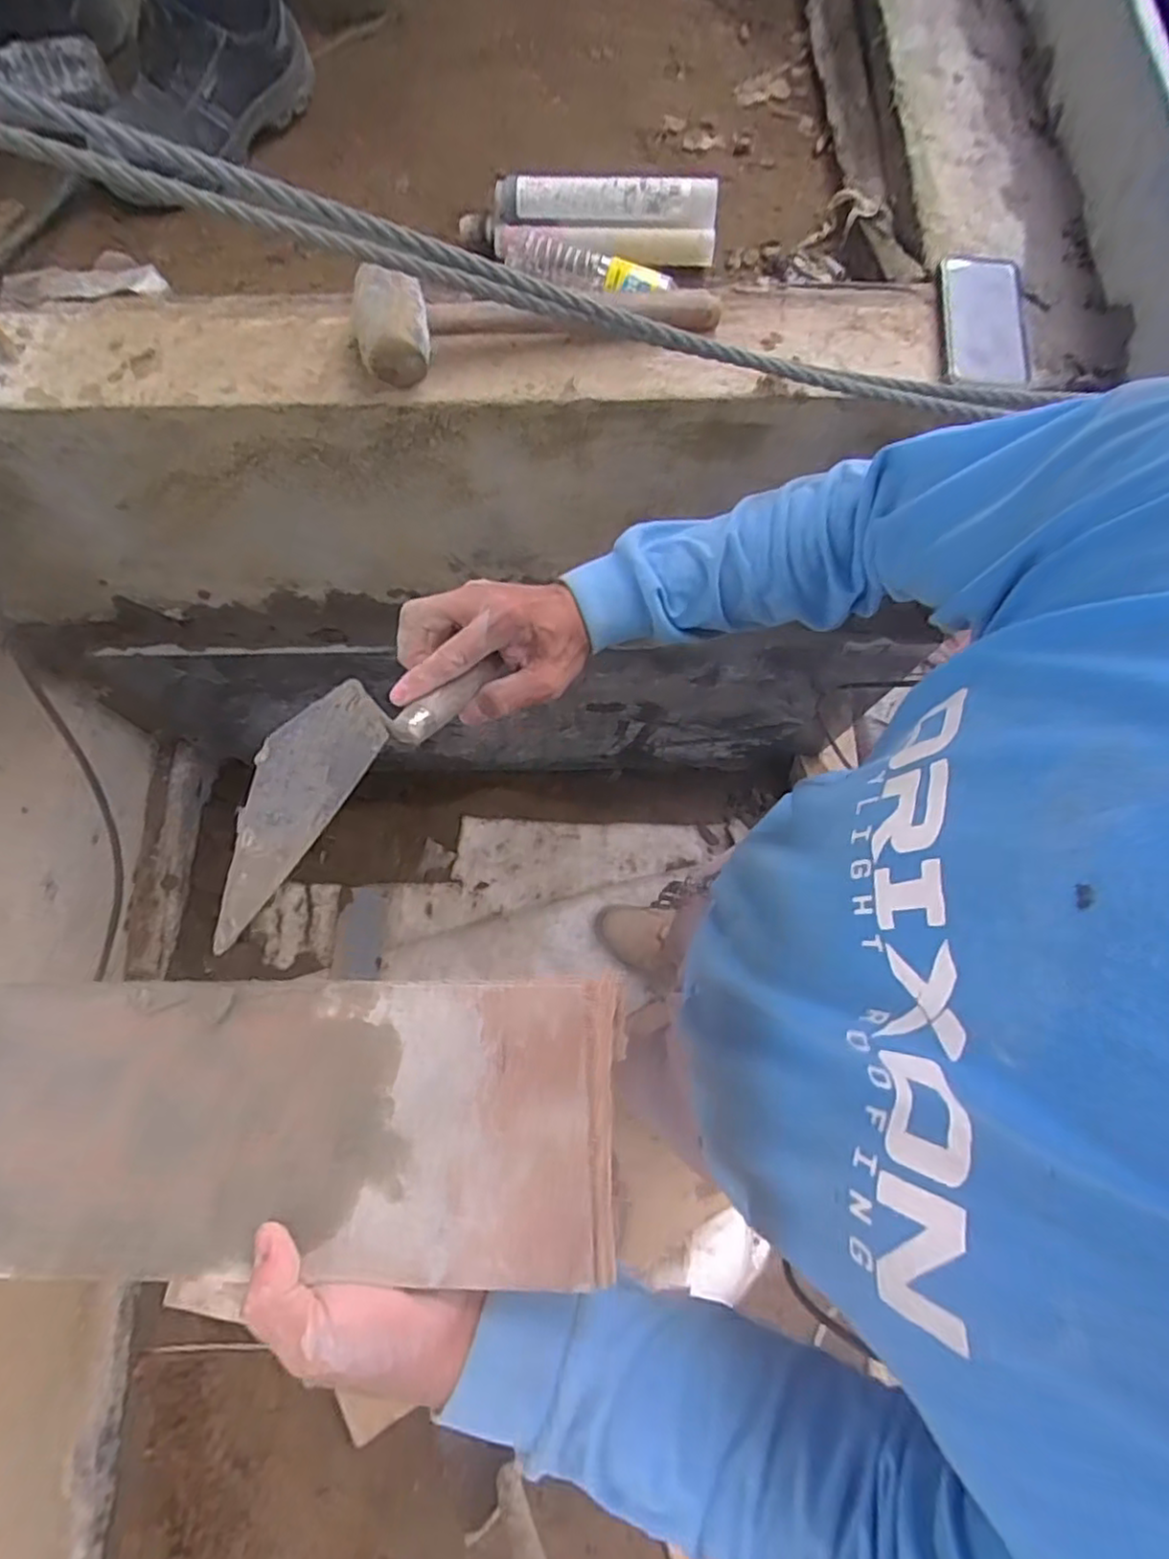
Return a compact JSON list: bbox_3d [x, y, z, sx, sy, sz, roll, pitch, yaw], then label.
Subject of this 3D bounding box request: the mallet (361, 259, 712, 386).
[{"bbox_3d":[-0.041,-0.424,0.627,0.335,0.074,0.096,-6,75,-3],"label":"mallet"}]

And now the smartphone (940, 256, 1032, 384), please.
[{"bbox_3d":[0.397,-0.461,0.681,0.079,0.013,0.158,5,74,0],"label":"smartphone"}]

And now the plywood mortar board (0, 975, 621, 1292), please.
[{"bbox_3d":[-0.167,0.157,0.313,0.360,0.019,0.124,-3,74,5],"label":"plywood mortar board"}]

